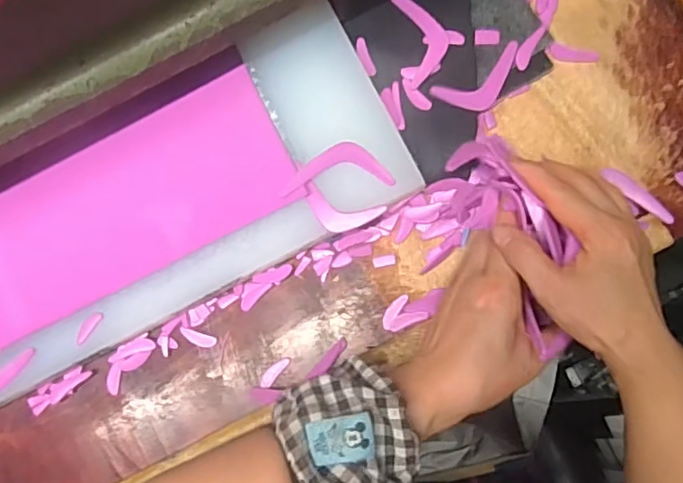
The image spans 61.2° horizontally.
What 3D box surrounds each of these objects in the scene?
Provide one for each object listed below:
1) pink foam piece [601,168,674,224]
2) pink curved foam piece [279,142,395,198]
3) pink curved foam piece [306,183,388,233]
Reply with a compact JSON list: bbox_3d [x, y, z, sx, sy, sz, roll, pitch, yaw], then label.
[{"bbox_3d":[0.218,-0.034,0.425,0.059,0.009,0.012,39,86,9],"label":"pink foam piece"},{"bbox_3d":[-0.003,-0.053,0.412,0.077,0.009,0.034,-6,81,4],"label":"pink curved foam piece"},{"bbox_3d":[0.000,-0.020,0.408,0.056,0.007,0.027,18,84,7],"label":"pink curved foam piece"}]

